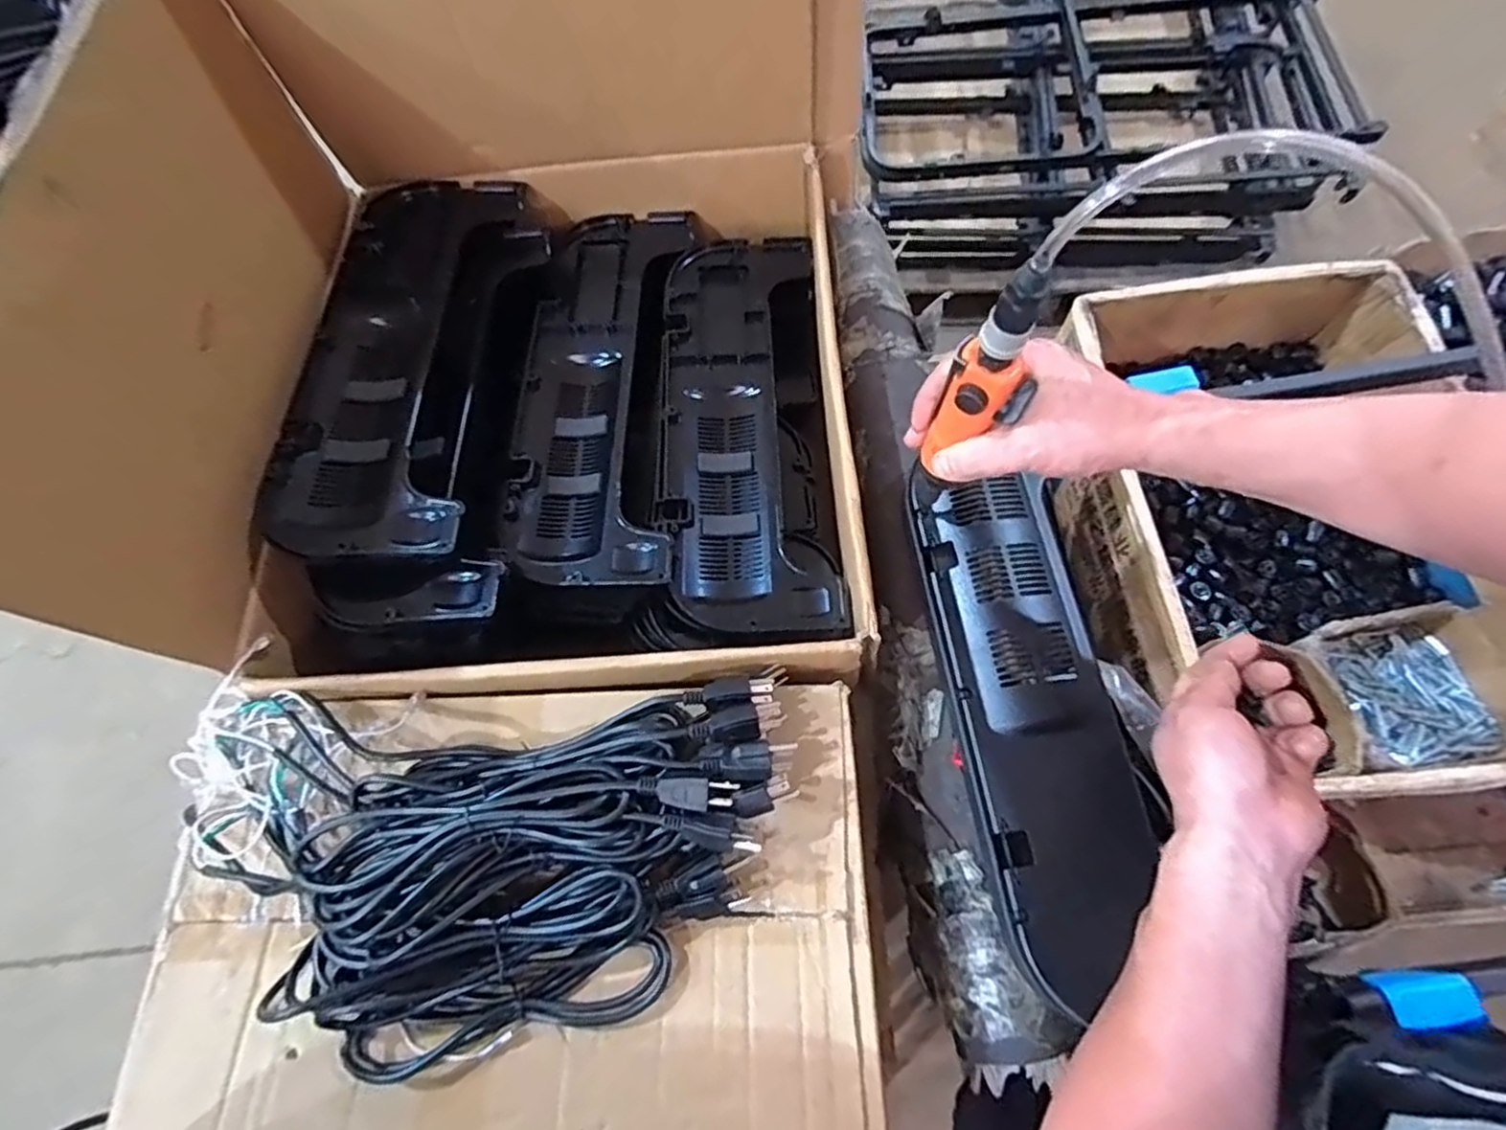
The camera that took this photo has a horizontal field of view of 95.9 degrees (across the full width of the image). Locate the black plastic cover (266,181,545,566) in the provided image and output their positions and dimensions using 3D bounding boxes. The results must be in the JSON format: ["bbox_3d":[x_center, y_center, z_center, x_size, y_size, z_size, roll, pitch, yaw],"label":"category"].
[{"bbox_3d":[-0.338,-0.216,0.666,0.177,0.046,0.480,-2,65,2],"label":"black plastic cover"}]

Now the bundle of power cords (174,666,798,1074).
[{"bbox_3d":[-0.211,0.220,0.495,0.473,0.083,0.261,-4,69,4],"label":"bundle of power cords"}]

